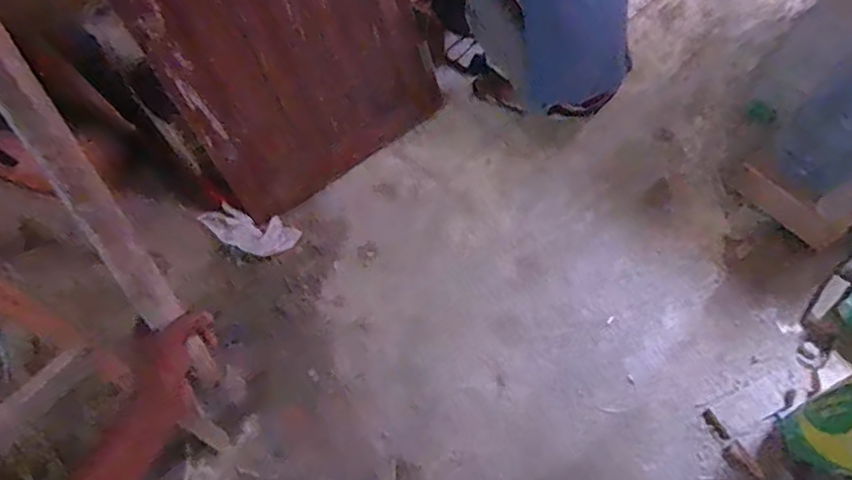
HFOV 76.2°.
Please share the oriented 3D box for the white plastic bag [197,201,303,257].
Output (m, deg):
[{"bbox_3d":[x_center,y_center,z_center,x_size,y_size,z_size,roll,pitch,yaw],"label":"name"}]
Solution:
[{"bbox_3d":[-0.544,-0.029,1.669,0.301,0.043,0.125,16,61,-11],"label":"white plastic bag"}]

